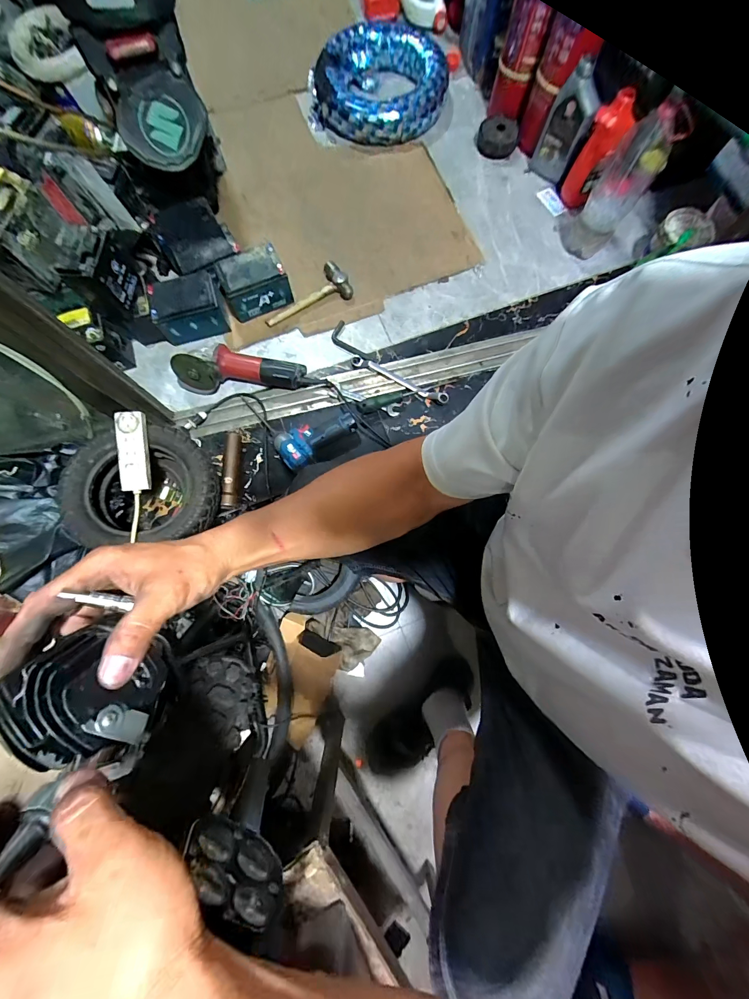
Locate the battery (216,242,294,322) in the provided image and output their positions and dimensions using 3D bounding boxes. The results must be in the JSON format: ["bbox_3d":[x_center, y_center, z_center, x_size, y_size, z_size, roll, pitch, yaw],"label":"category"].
[{"bbox_3d":[-0.295,-0.528,0.873,0.154,0.083,0.117,-26,79,-5],"label":"battery"}]

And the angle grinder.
[{"bbox_3d":[-0.295,-0.308,0.840,0.349,0.090,0.078,0,78,0],"label":"angle grinder"}]

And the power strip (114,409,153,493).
[{"bbox_3d":[-0.446,-0.087,0.662,0.053,0.022,0.149,-5,91,-1],"label":"power strip"}]

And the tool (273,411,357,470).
[{"bbox_3d":[-0.133,-0.148,0.824,0.188,0.062,0.095,-33,80,-7],"label":"tool"}]

